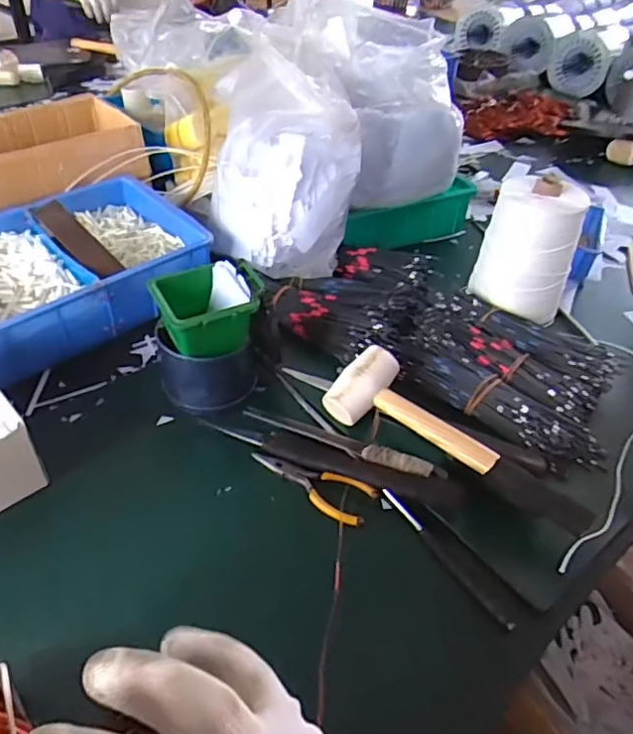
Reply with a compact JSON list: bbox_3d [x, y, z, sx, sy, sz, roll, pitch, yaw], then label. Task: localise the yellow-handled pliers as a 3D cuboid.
[{"bbox_3d":[-0.007,0.107,0.539,0.120,0.010,0.043,22,45,19],"label":"yellow-handled pliers"}]

